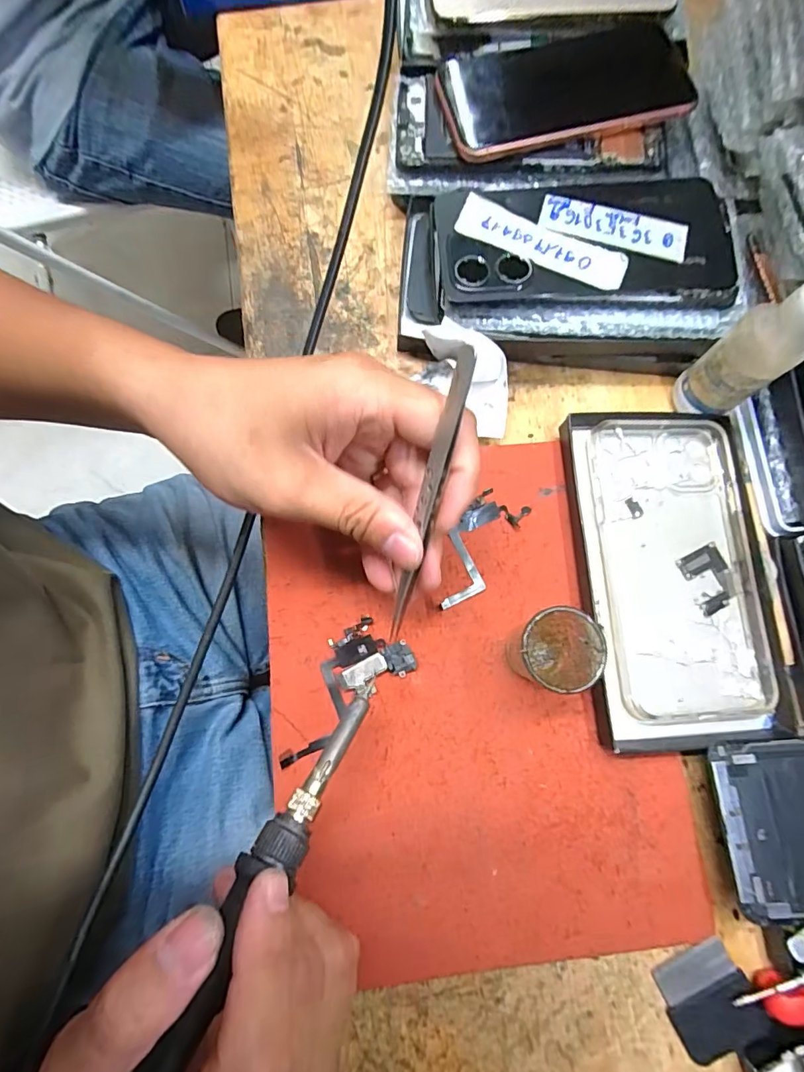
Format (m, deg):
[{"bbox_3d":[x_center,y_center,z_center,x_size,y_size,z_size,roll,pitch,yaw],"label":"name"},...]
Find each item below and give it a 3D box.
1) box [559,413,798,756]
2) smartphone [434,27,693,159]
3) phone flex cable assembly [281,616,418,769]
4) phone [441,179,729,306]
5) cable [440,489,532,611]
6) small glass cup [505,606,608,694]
[{"bbox_3d":[0.147,0.019,0.265,0.099,0.014,0.175,-3,78,-1],"label":"box"},{"bbox_3d":[0.101,-0.277,0.305,0.148,0.013,0.076,-12,78,-3],"label":"smartphone"},{"bbox_3d":[-0.033,0.076,0.249,0.080,0.006,0.037,-40,80,-8],"label":"phone flex cable assembly"},{"bbox_3d":[0.101,-0.164,0.272,0.160,0.013,0.075,-1,78,0],"label":"phone"},{"bbox_3d":[0.040,0.008,0.269,0.030,0.004,0.071,32,79,7],"label":"cable"},{"bbox_3d":[0.073,0.055,0.236,0.032,0.048,0.034,0,78,0],"label":"small glass cup"}]

